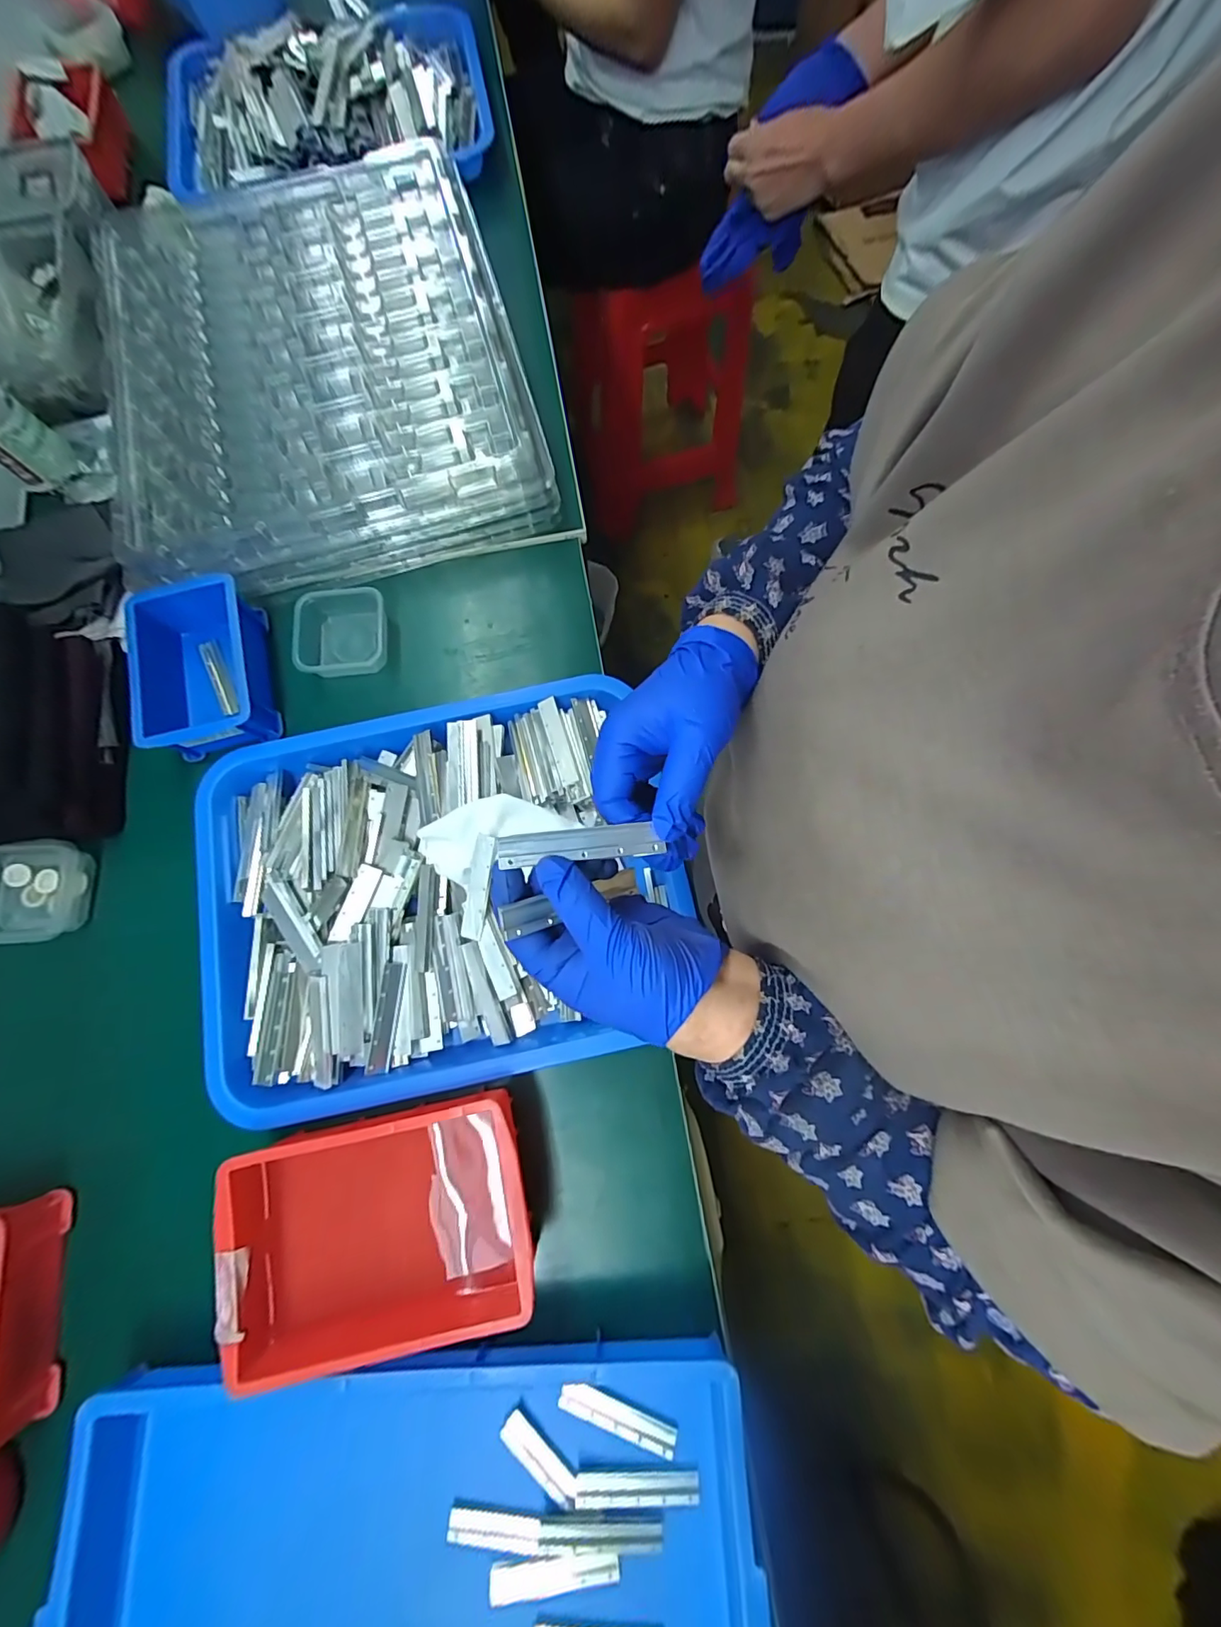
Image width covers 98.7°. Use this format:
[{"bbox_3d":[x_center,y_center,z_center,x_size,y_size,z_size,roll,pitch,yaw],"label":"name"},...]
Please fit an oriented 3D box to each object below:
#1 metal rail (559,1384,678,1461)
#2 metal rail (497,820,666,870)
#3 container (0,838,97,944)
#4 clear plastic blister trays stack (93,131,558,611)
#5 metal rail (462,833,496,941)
[{"bbox_3d":[0.005,0.418,0.362,0.082,0.008,0.014,18,76,7],"label":"metal rail"},{"bbox_3d":[-0.016,0.015,0.260,0.078,0.005,0.017,-4,75,-7],"label":"metal rail"},{"bbox_3d":[-0.490,0.072,0.440,0.084,0.036,0.079,-12,75,-1],"label":"container"},{"bbox_3d":[-0.301,-0.459,0.538,0.387,0.075,0.459,-17,75,-3],"label":"clear plastic blister trays stack"},{"bbox_3d":[-0.103,0.057,0.409,0.017,0.008,0.082,11,96,5],"label":"metal rail"}]

